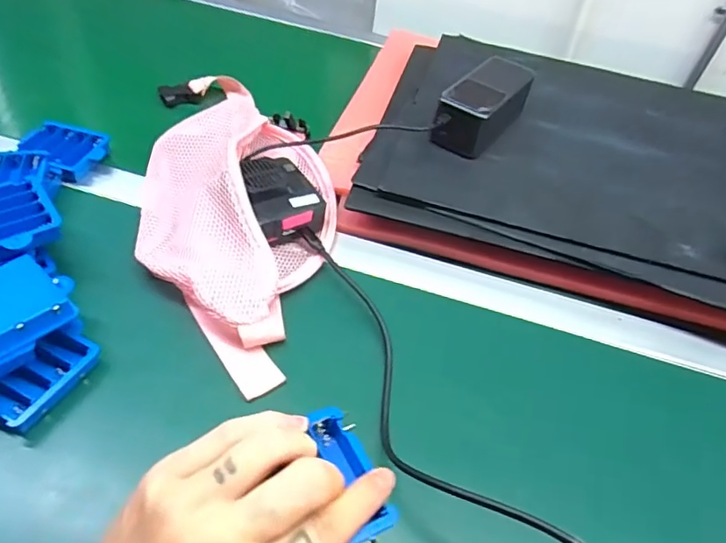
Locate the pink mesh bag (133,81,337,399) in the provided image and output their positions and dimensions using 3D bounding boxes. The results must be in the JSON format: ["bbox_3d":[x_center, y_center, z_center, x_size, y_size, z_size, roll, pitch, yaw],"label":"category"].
[{"bbox_3d":[-0.114,-0.081,0.490,0.166,0.071,0.407,-3,46,-11],"label":"pink mesh bag"}]

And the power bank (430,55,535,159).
[{"bbox_3d":[0.122,-0.166,0.539,0.053,0.056,0.128,29,49,18],"label":"power bank"}]

